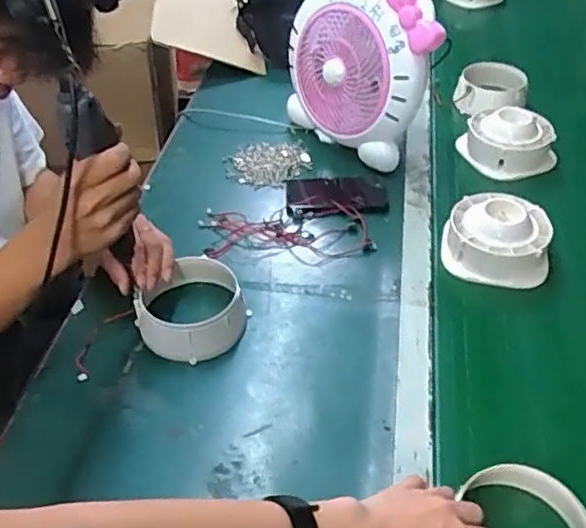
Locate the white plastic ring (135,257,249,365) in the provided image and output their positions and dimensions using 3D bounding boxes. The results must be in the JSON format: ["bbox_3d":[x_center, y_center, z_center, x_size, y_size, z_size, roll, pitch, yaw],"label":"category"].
[{"bbox_3d":[-0.120,0.052,0.738,0.126,0.050,0.123,-1,42,1],"label":"white plastic ring"}]

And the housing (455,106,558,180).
[{"bbox_3d":[0.342,-0.197,1.004,0.135,0.075,0.107,-10,43,-9],"label":"housing"}]

